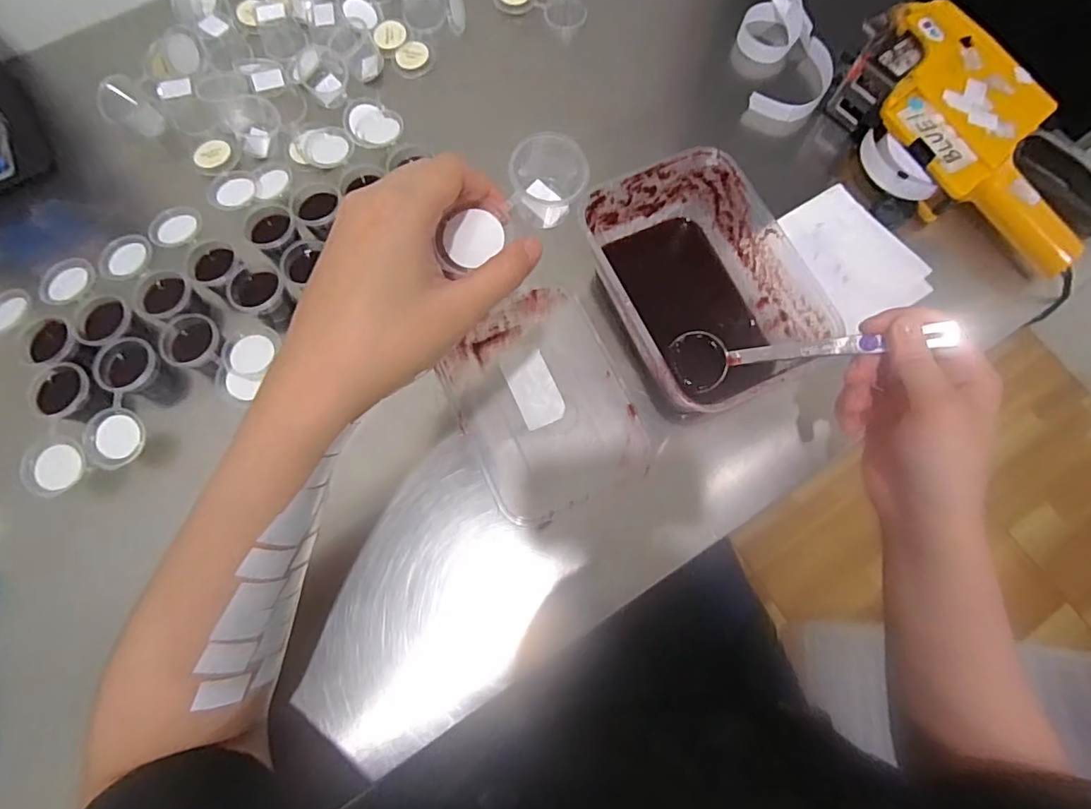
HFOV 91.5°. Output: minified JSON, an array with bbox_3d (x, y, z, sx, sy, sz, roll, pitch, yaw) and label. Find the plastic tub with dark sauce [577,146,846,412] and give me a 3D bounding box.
[{"bbox_3d":[0.108,-0.080,0.378,0.131,0.074,0.168,-20,75,-7],"label":"plastic tub with dark sauce"}]

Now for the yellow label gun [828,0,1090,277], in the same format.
[{"bbox_3d":[0.336,-0.207,0.428,0.142,0.053,0.232,-40,79,-12],"label":"yellow label gun"}]

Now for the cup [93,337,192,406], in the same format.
[{"bbox_3d":[-0.291,-0.021,0.388,0.038,0.050,0.037,0,74,-1],"label":"cup"}]

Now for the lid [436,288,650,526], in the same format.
[{"bbox_3d":[-0.003,-0.004,0.390,0.119,0.004,0.156,-24,76,-8],"label":"lid"}]

